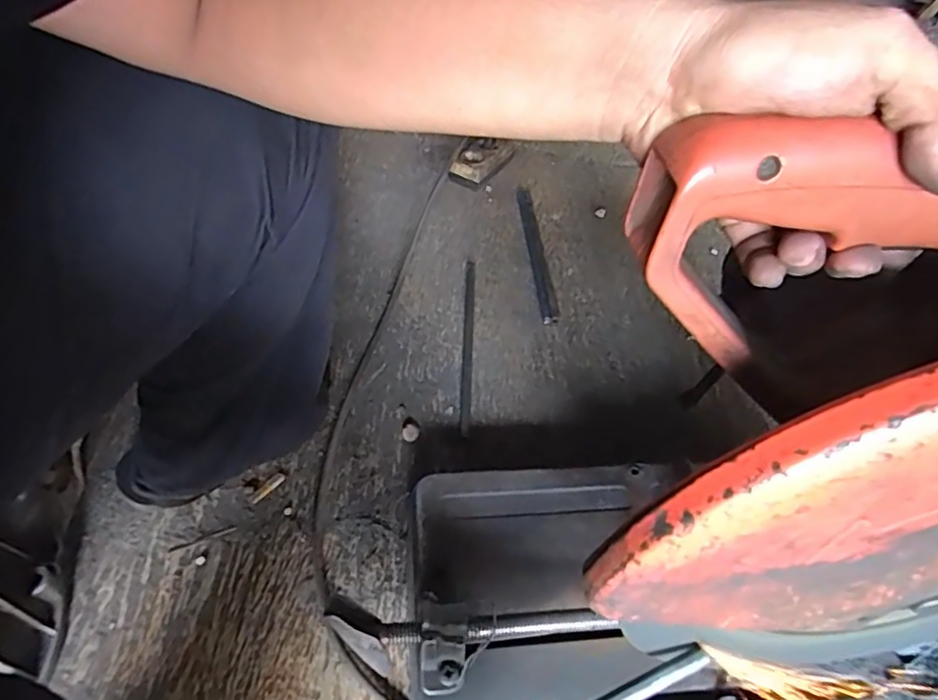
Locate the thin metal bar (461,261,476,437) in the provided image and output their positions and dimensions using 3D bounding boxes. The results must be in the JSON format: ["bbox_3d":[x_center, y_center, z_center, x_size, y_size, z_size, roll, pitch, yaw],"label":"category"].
[{"bbox_3d":[0.001,-0.014,0.814,0.017,0.009,0.302,2,48,-1],"label":"thin metal bar"}]

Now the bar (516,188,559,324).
[{"bbox_3d":[0.103,-0.153,0.934,0.026,0.008,0.303,-1,48,-5],"label":"bar"}]

